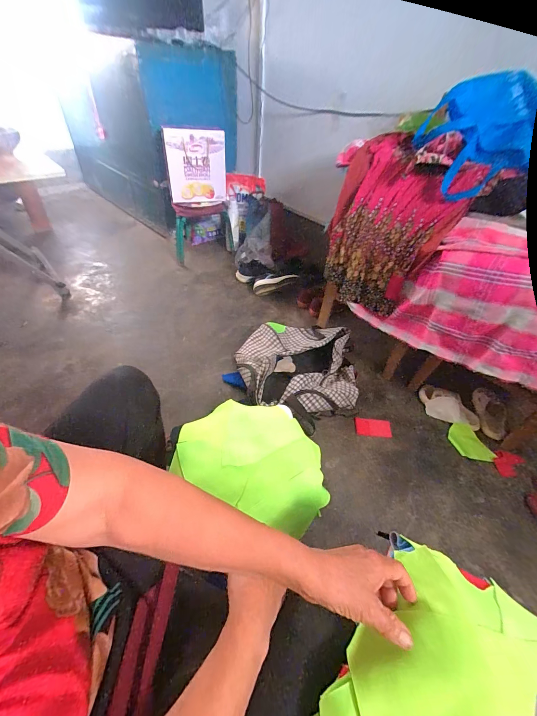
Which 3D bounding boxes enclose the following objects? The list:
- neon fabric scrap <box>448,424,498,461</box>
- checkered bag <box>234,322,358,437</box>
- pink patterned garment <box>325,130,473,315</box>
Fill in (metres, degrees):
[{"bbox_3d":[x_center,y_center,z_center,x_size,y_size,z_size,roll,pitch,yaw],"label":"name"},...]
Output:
[{"bbox_3d":[0.742,0.318,1.082,0.109,0.024,0.157,-19,51,-23],"label":"neon fabric scrap"},{"bbox_3d":[0.111,0.029,1.210,0.471,0.129,0.523,-2,51,-6],"label":"checkered bag"},{"bbox_3d":[0.386,-0.432,1.020,0.222,0.451,0.411,-18,51,-22],"label":"pink patterned garment"}]

